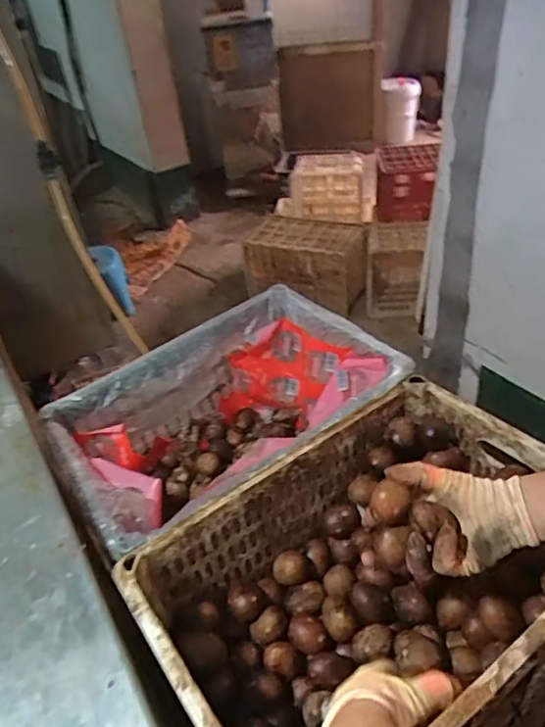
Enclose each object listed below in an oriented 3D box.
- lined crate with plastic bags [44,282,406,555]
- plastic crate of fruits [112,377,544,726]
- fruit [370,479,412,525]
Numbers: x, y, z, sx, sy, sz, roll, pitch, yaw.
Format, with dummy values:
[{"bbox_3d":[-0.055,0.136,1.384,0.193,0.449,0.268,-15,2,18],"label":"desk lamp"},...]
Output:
[{"bbox_3d":[-0.065,0.099,0.808,0.430,0.202,0.290,-27,42,-23],"label":"lined crate with plastic bags"},{"bbox_3d":[0.109,0.240,0.584,0.429,0.178,0.317,-26,43,-25],"label":"plastic crate of fruits"},{"bbox_3d":[0.109,0.133,0.523,0.034,0.031,0.030,13,41,22],"label":"fruit"}]

